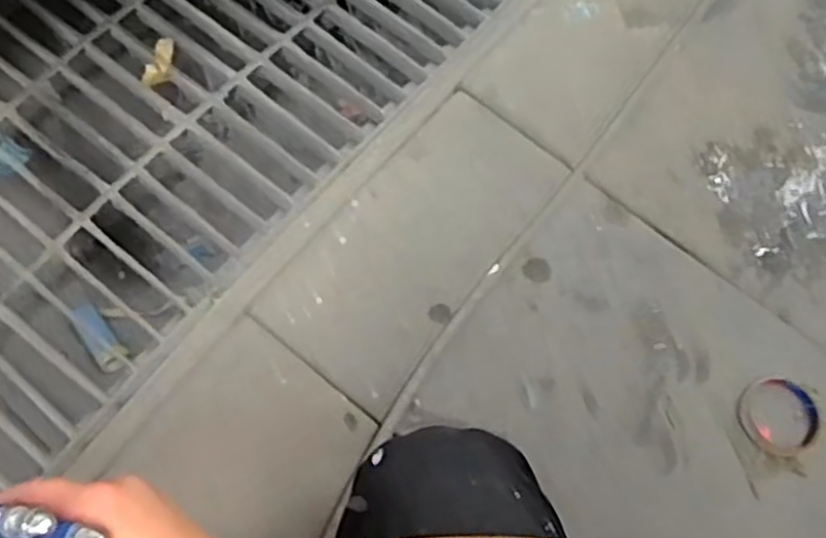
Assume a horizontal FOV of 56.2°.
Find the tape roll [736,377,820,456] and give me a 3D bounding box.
[{"bbox_3d":[0.384,0.154,0.814,0.082,0.016,0.081,1,67,-4],"label":"tape roll"}]

